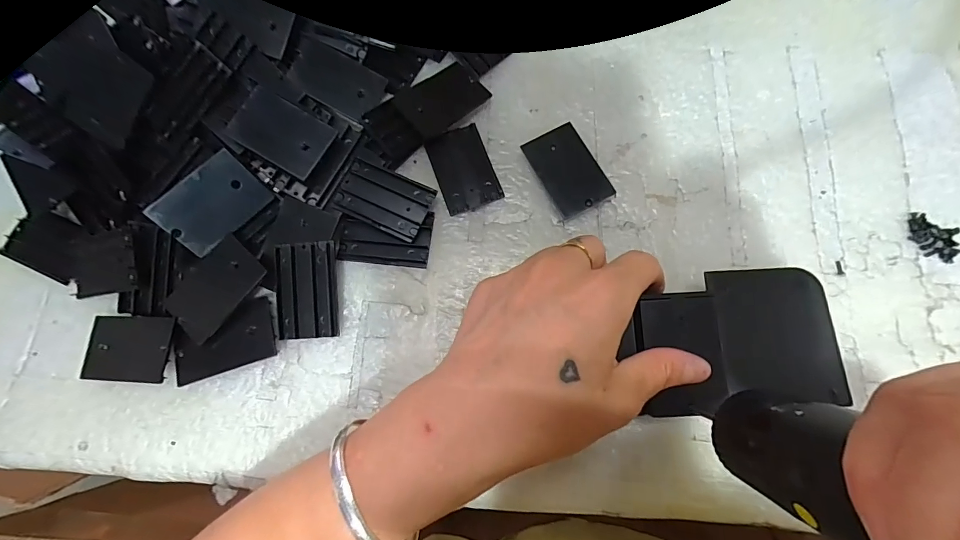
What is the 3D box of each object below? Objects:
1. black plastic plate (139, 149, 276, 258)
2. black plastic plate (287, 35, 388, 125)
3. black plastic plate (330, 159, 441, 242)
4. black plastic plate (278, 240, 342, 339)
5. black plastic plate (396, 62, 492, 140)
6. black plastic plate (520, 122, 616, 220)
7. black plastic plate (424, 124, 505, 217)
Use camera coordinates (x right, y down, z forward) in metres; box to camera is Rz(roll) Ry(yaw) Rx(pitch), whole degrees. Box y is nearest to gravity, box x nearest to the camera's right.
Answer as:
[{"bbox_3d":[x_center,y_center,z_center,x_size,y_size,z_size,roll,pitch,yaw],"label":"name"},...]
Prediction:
[{"bbox_3d":[-0.153,-0.037,0.232,0.053,0.010,0.036,-44,114,-7],"label":"black plastic plate"},{"bbox_3d":[-0.092,-0.121,0.259,0.057,0.004,0.037,28,71,-5],"label":"black plastic plate"},{"bbox_3d":[-0.058,-0.043,0.246,0.054,0.009,0.035,23,78,8],"label":"black plastic plate"},{"bbox_3d":[-0.099,0.012,0.233,0.033,0.008,0.053,-3,88,-5],"label":"black plastic plate"},{"bbox_3d":[-0.024,-0.110,0.261,0.054,0.004,0.035,-40,87,-17],"label":"black plastic plate"},{"bbox_3d":[0.054,-0.061,0.251,0.035,0.007,0.055,-27,76,-4],"label":"black plastic plate"},{"bbox_3d":[-0.010,-0.064,0.255,0.035,0.007,0.053,-21,76,-3],"label":"black plastic plate"}]

